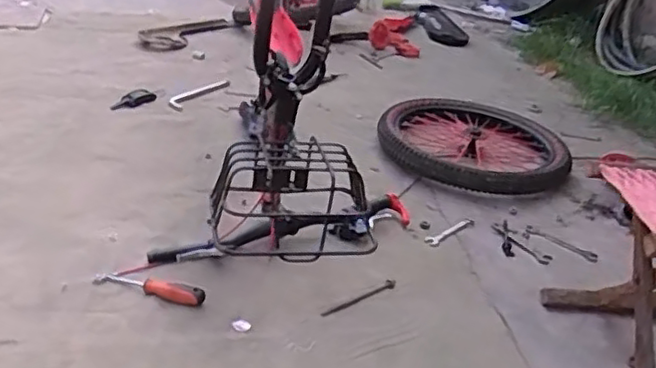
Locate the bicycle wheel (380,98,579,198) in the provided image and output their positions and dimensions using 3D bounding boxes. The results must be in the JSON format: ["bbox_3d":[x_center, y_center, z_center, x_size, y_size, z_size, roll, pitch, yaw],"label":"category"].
[{"bbox_3d":[0.357,-0.104,1.618,0.456,0.064,0.403,24,34,27],"label":"bicycle wheel"}]

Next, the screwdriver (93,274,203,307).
[{"bbox_3d":[-0.306,0.174,1.106,0.202,0.029,0.026,11,32,12],"label":"screwdriver"}]

